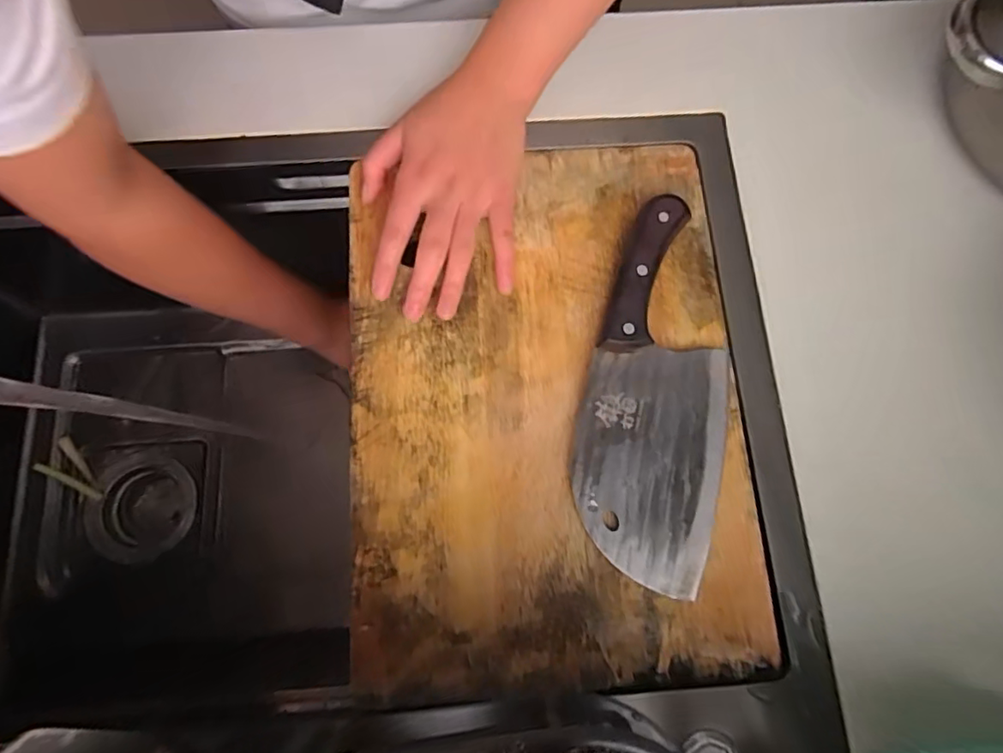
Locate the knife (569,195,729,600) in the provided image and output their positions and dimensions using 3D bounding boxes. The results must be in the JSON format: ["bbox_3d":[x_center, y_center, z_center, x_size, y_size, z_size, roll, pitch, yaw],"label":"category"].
[{"bbox_3d":[0.101,0.006,0.352,0.090,0.026,0.231,14,76,4],"label":"knife"}]

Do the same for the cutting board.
[{"bbox_3d":[0.026,0.010,0.362,0.243,0.011,0.340,-4,76,-1],"label":"cutting board"}]

